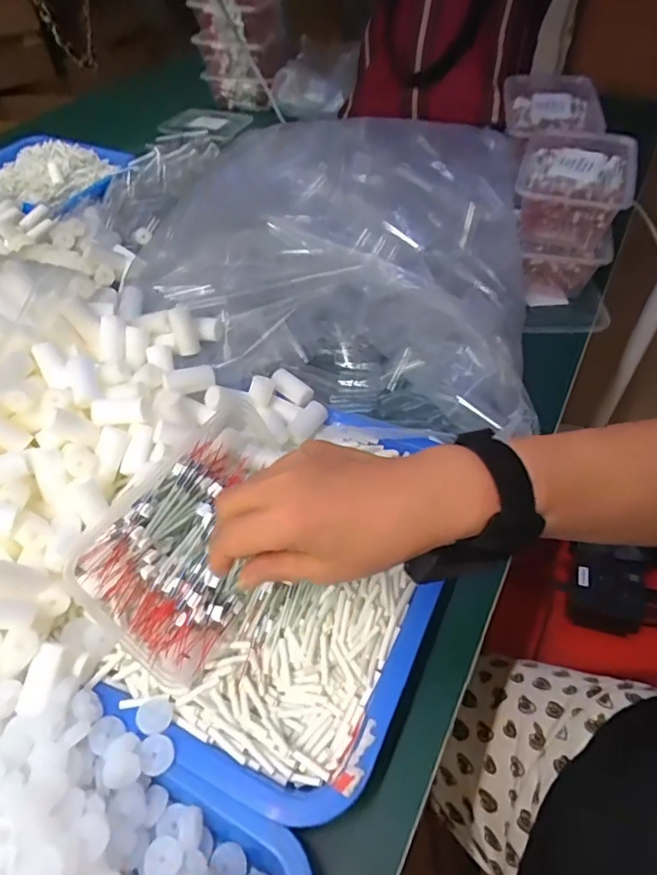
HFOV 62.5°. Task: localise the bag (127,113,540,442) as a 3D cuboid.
[{"bbox_3d":[-0.007,-0.181,0.566,0.401,0.162,0.318,4,50,7],"label":"bag"}]

